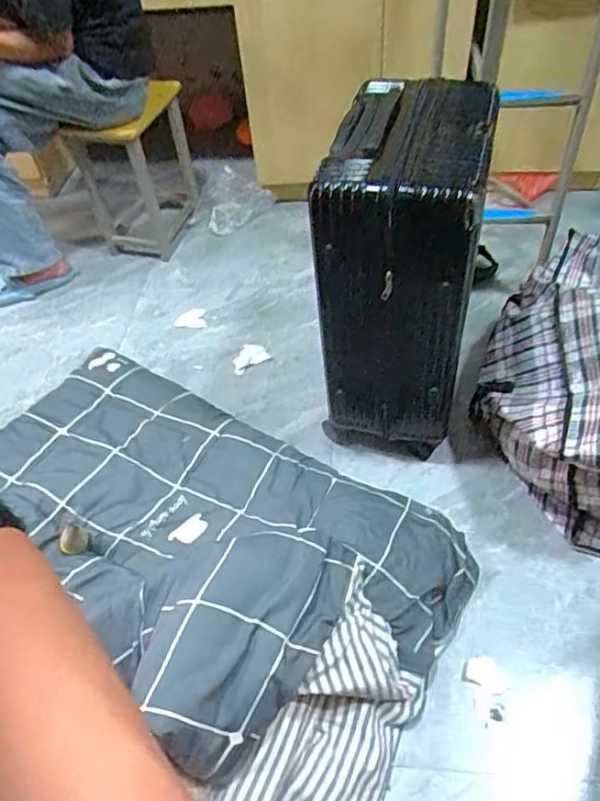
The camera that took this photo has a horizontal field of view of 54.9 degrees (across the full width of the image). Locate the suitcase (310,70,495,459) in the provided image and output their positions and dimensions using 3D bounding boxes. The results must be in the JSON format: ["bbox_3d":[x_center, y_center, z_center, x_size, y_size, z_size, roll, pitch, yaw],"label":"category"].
[{"bbox_3d":[0.190,-0.232,1.119,0.242,0.621,0.363,6,50,11],"label":"suitcase"}]

